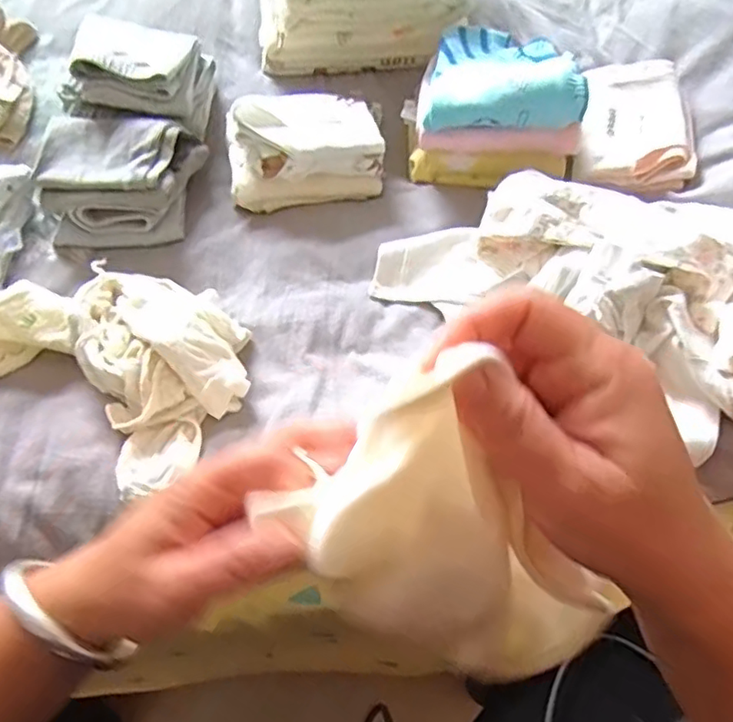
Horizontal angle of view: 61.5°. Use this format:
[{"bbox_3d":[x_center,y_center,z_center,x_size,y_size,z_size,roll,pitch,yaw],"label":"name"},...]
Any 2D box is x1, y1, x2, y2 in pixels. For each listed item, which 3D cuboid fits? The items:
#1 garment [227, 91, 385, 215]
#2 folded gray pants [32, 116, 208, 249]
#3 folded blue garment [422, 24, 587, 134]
[{"bbox_3d":[-0.063,-0.220,0.628,0.155,0.063,0.095,-6,62,-5],"label":"garment"},{"bbox_3d":[-0.234,-0.174,0.589,0.134,0.057,0.121,2,62,-1],"label":"folded gray pants"},{"bbox_3d":[0.138,-0.292,0.609,0.144,0.051,0.167,8,62,2],"label":"folded blue garment"}]

